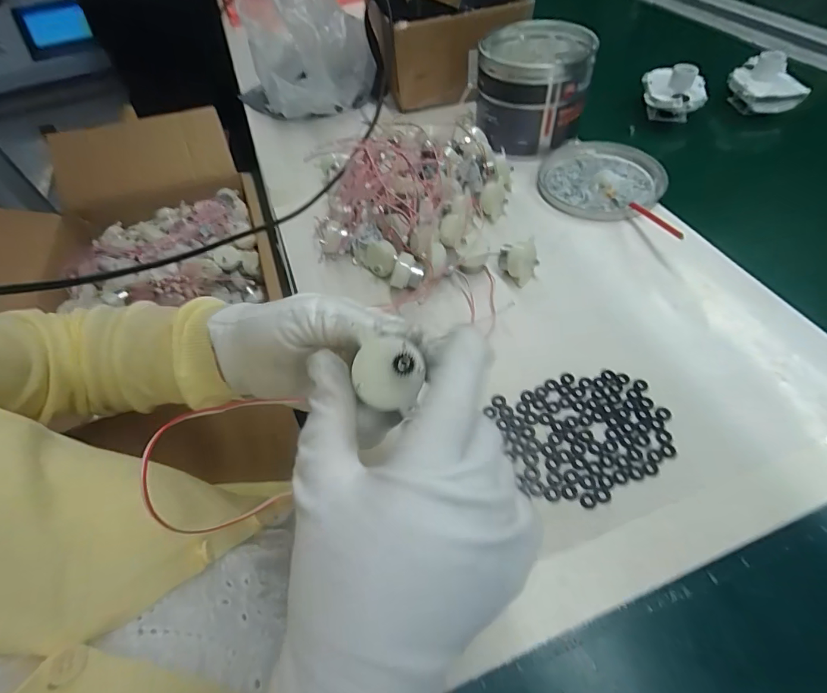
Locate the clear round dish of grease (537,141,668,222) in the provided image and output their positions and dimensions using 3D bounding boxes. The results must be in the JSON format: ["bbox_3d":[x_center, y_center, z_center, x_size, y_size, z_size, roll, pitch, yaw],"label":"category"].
[{"bbox_3d":[0.210,-0.189,0.466,0.127,0.015,0.137,-3,53,4],"label":"clear round dish of grease"}]

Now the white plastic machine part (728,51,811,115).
[{"bbox_3d":[0.449,-0.334,0.530,0.070,0.054,0.077,5,54,9],"label":"white plastic machine part"}]

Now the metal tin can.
[{"bbox_3d":[0.142,-0.307,0.502,0.119,0.102,0.128,7,54,11],"label":"metal tin can"}]

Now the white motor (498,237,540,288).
[{"bbox_3d":[0.096,-0.075,0.379,0.034,0.034,0.028,7,54,11],"label":"white motor"}]

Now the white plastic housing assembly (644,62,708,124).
[{"bbox_3d":[0.332,-0.327,0.531,0.077,0.056,0.086,20,58,19],"label":"white plastic housing assembly"}]

